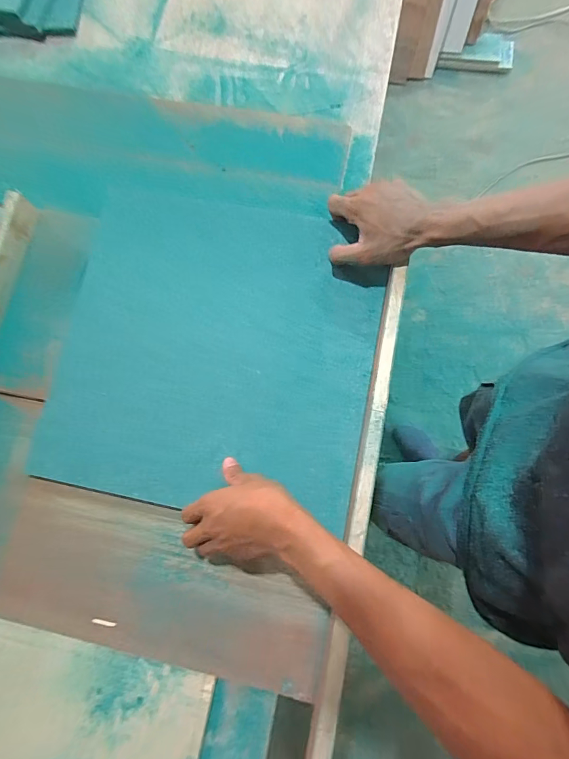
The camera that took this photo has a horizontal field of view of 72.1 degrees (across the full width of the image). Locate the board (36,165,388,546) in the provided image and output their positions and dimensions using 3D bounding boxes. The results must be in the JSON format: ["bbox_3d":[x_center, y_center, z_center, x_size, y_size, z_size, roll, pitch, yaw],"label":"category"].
[{"bbox_3d":[-0.084,-0.072,0.506,0.391,0.022,0.445,9,79,3],"label":"board"}]

